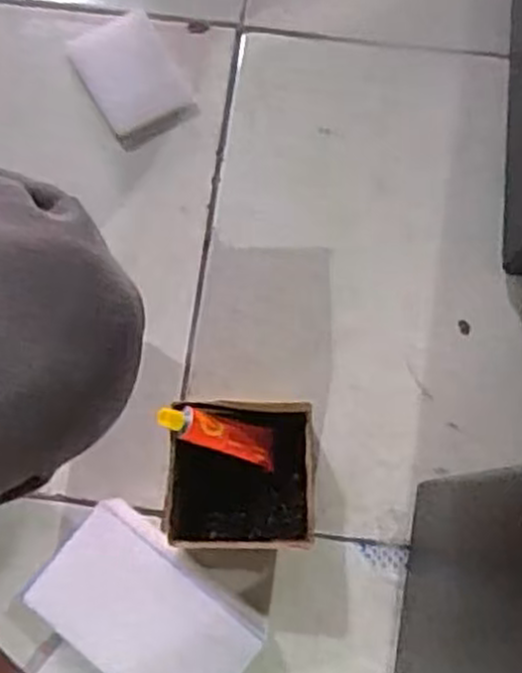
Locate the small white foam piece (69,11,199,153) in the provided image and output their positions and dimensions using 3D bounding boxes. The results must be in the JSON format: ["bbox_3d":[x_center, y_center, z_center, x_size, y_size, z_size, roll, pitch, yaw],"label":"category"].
[{"bbox_3d":[-0.104,-0.208,0.634,0.070,0.016,0.103,-29,79,-5],"label":"small white foam piece"}]

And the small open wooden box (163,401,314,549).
[{"bbox_3d":[-0.015,0.096,0.540,0.098,0.072,0.093,1,78,1],"label":"small open wooden box"}]

